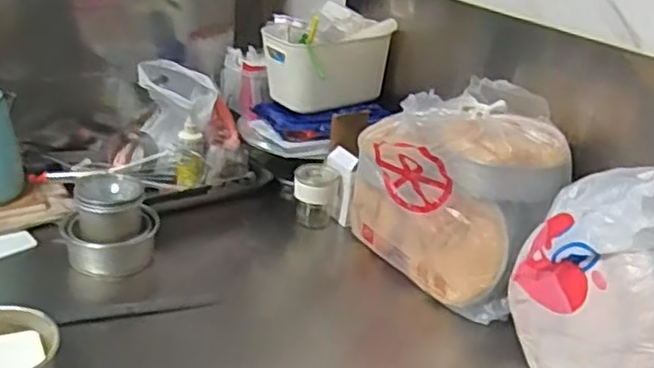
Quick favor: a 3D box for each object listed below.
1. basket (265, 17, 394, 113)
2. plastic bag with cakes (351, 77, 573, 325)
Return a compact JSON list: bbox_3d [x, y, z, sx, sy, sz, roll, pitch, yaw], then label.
[{"bbox_3d":[-0.007,-0.256,1.455,0.189,0.164,0.215,28,34,37],"label":"basket"},{"bbox_3d":[0.213,0.003,1.199,0.350,0.320,0.183,25,32,33],"label":"plastic bag with cakes"}]

